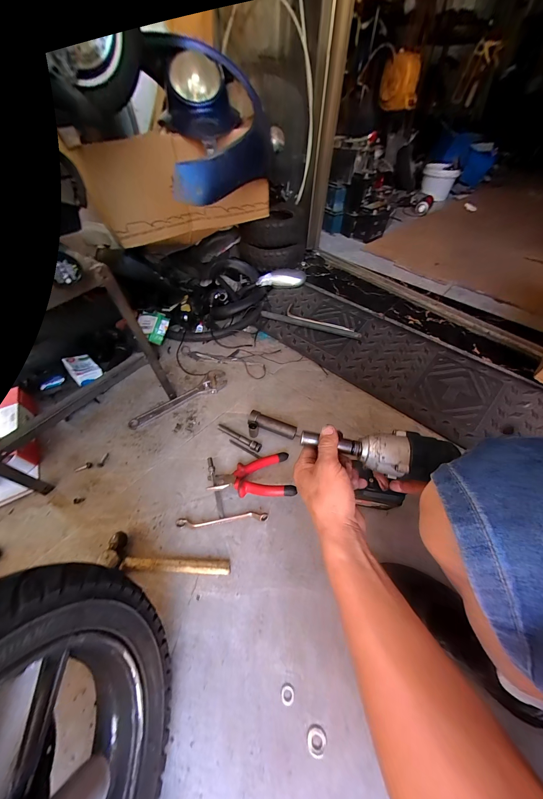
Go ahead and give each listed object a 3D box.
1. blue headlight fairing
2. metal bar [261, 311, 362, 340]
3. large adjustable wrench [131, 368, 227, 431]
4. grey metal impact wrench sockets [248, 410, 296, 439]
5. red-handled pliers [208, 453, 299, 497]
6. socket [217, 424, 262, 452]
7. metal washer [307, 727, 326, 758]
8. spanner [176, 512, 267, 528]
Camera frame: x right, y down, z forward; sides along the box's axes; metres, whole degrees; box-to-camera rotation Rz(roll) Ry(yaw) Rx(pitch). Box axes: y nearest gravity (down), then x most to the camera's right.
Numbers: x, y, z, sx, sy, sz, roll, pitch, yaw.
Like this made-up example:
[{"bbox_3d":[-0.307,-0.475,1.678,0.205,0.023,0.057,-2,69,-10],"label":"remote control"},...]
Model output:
[{"bbox_3d":[-0.152,-0.690,0.698,0.261,0.164,0.455,-1,72,2],"label":"blue headlight fairing"},{"bbox_3d":[0.125,-0.251,0.881,0.341,0.012,0.023,19,84,16],"label":"metal bar"},{"bbox_3d":[-0.253,0.000,0.741,0.288,0.013,0.073,-32,58,-23],"label":"large adjustable wrench"},{"bbox_3d":[-0.002,0.075,0.667,0.123,0.032,0.059,16,53,12],"label":"grey metal impact wrench sockets"},{"bbox_3d":[-0.043,0.165,0.586,0.181,0.027,0.123,-3,30,4],"label":"red-handled pliers"},{"bbox_3d":[-0.082,0.095,0.662,0.128,0.015,0.018,26,55,19],"label":"socket"},{"bbox_3d":[0.062,0.477,0.366,0.025,0.004,0.026,0,51,0],"label":"metal washer"},{"bbox_3d":[-0.100,0.246,0.540,0.182,0.021,0.019,-4,51,-4],"label":"spanner"}]

